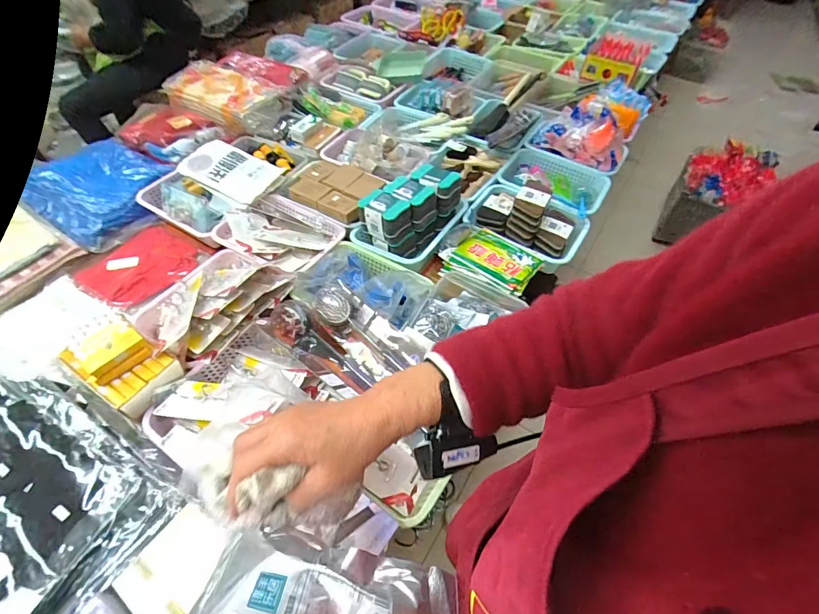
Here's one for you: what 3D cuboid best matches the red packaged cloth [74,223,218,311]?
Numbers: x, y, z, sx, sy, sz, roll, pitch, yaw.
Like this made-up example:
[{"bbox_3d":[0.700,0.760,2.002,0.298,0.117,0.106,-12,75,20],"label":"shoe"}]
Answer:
[{"bbox_3d":[-0.709,-0.118,1.088,0.246,0.040,0.274,26,56,18],"label":"red packaged cloth"}]

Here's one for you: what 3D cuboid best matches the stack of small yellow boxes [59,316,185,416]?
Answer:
[{"bbox_3d":[-0.557,0.093,0.767,0.204,0.075,0.132,25,55,17],"label":"stack of small yellow boxes"}]

